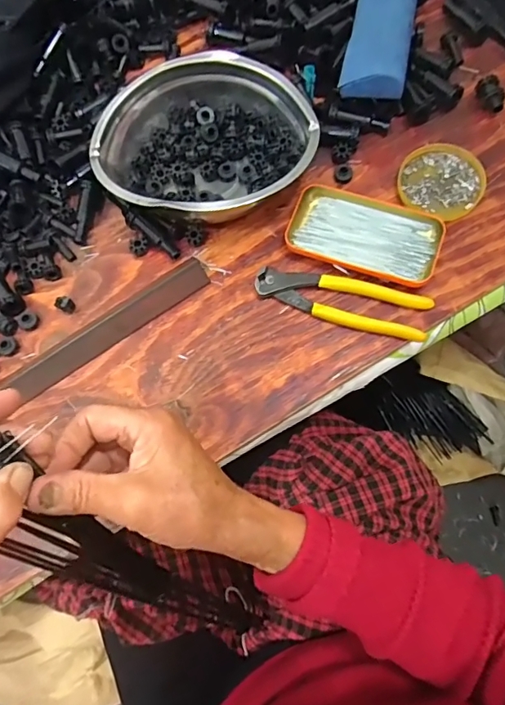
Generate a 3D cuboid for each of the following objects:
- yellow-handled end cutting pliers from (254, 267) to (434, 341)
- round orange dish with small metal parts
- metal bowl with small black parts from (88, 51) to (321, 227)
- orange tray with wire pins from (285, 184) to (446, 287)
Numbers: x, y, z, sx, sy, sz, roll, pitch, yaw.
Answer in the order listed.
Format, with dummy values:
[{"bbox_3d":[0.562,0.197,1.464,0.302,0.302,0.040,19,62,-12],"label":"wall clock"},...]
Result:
[{"bbox_3d":[0.083,-0.053,0.457,0.161,0.019,0.047,16,74,10],"label":"yellow-handled end cutting pliers"},{"bbox_3d":[0.191,-0.176,0.492,0.081,0.014,0.084,-1,72,4],"label":"round orange dish with small metal parts"},{"bbox_3d":[-0.049,-0.215,0.486,0.219,0.049,0.182,-6,71,3],"label":"metal bowl with small black parts"},{"bbox_3d":[0.109,-0.118,0.472,0.142,0.019,0.076,19,74,11],"label":"orange tray with wire pins"}]

